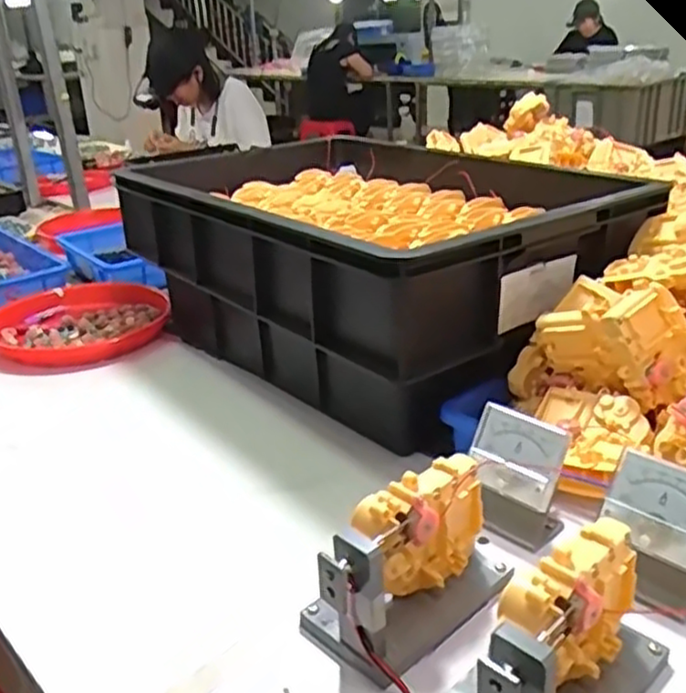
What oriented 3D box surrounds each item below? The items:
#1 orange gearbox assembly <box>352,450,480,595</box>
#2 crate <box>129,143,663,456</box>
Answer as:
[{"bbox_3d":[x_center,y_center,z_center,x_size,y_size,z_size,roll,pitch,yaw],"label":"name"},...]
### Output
[{"bbox_3d":[0.046,0.108,0.427,0.090,0.070,0.033,-24,32,-39],"label":"orange gearbox assembly"},{"bbox_3d":[0.018,-0.114,0.928,0.394,0.207,0.603,-21,30,-34],"label":"crate"}]

